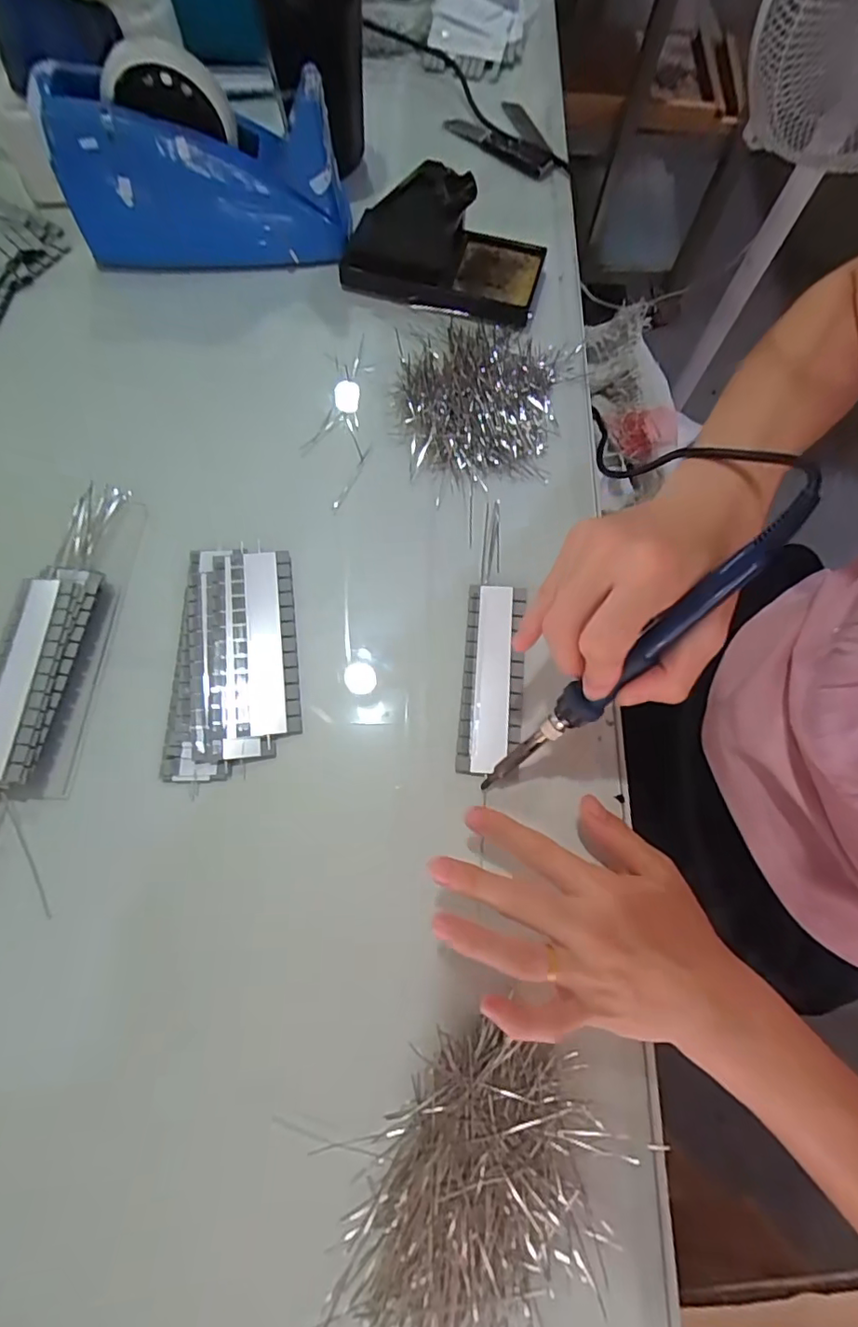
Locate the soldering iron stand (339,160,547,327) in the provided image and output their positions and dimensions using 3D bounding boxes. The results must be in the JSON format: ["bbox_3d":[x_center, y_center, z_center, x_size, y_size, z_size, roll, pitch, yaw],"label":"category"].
[{"bbox_3d":[0.012,-0.339,0.440,0.159,0.069,0.077,13,71,3],"label":"soldering iron stand"}]

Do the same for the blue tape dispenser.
[{"bbox_3d":[-0.174,-0.384,0.435,0.208,0.121,0.066,-4,71,-3],"label":"blue tape dispenser"}]

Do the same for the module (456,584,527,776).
[{"bbox_3d":[0.041,0.008,0.362,0.038,0.006,0.125,6,71,0],"label":"module"}]

